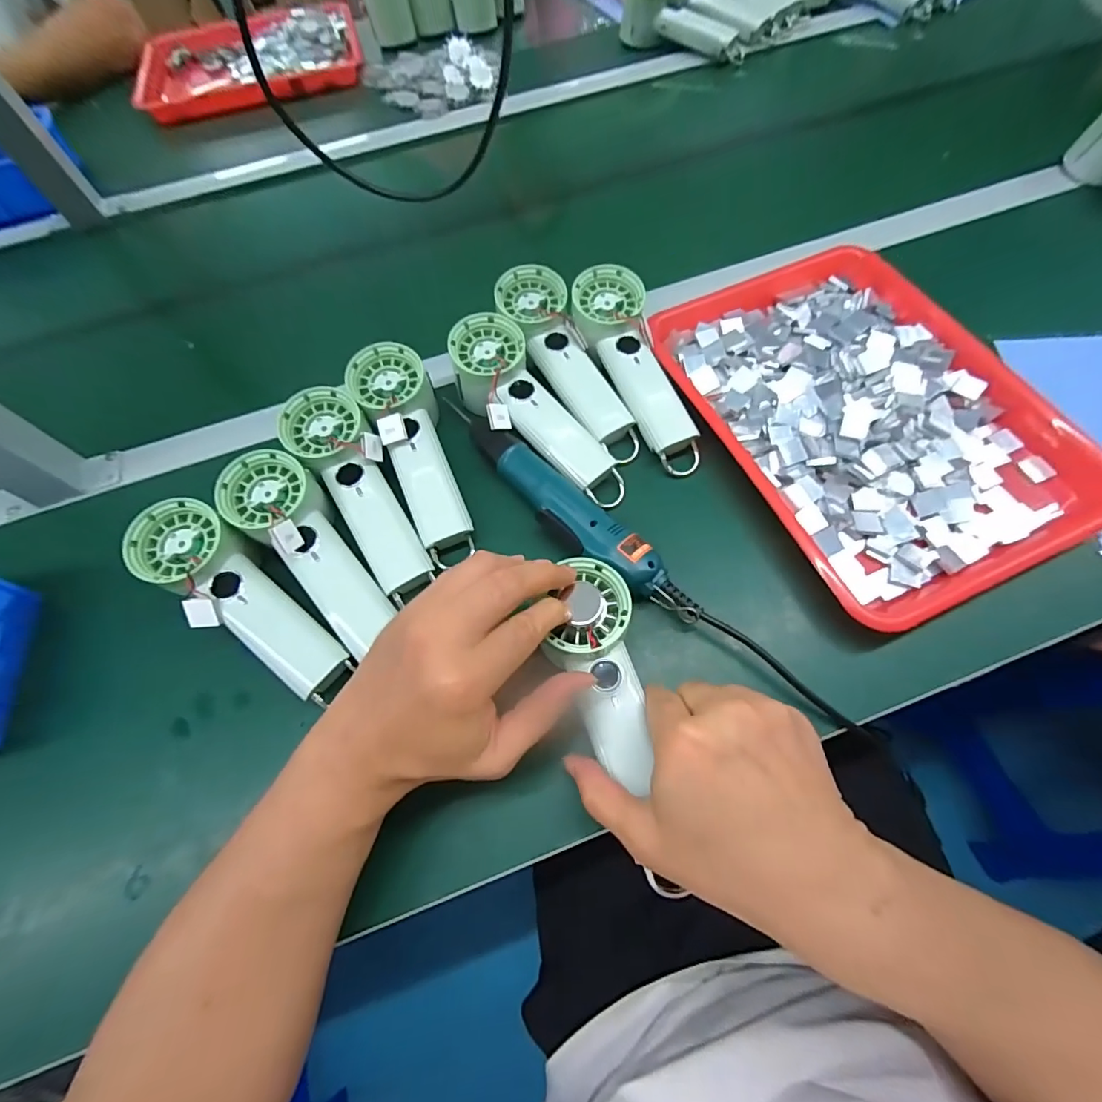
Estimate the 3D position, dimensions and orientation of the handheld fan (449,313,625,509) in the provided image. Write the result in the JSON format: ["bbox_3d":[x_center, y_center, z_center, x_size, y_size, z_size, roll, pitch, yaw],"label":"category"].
[{"bbox_3d":[-0.015,-0.112,0.418,0.066,0.042,0.193,-40,83,-14],"label":"handheld fan"}]

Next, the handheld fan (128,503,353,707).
[{"bbox_3d":[-0.218,0.032,0.345,0.176,0.046,0.062,35,72,17],"label":"handheld fan"}]

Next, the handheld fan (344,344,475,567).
[{"bbox_3d":[-0.109,-0.081,0.406,0.057,0.050,0.181,-21,80,-6],"label":"handheld fan"}]

